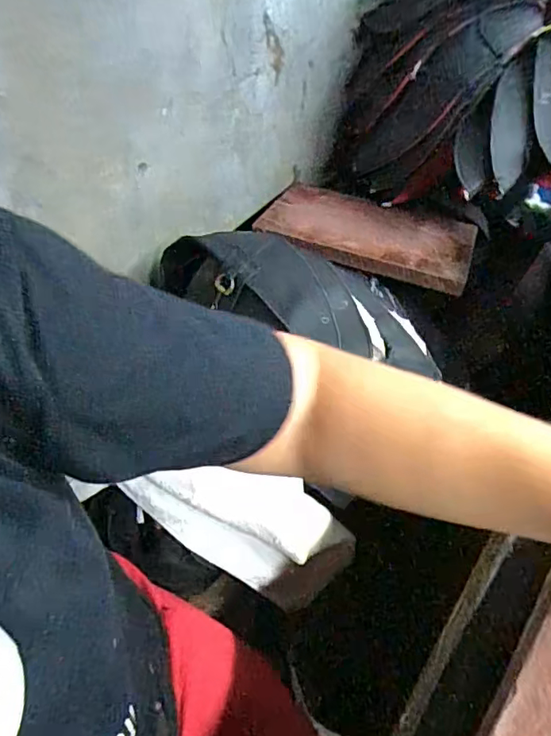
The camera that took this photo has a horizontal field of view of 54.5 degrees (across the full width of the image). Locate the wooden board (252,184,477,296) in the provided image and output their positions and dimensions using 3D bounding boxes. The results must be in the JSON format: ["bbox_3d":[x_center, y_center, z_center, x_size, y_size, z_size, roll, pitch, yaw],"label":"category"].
[{"bbox_3d":[0.124,-0.187,0.736,0.278,0.021,0.191,16,42,9],"label":"wooden board"}]

